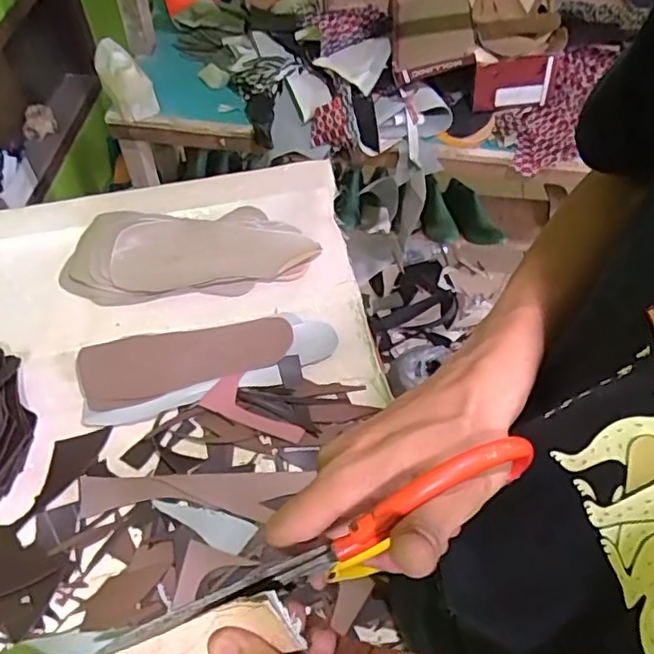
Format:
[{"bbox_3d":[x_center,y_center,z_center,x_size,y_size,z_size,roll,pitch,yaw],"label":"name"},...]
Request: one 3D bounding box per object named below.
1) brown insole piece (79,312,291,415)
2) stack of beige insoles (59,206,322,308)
[{"bbox_3d":[-0.169,0.030,0.734,0.249,0.012,0.095,-17,60,-11],"label":"brown insole piece"},{"bbox_3d":[-0.180,-0.102,0.801,0.327,0.035,0.134,-8,59,-6],"label":"stack of beige insoles"}]

